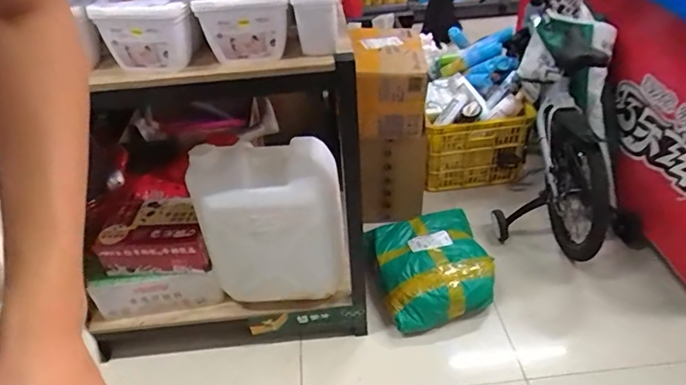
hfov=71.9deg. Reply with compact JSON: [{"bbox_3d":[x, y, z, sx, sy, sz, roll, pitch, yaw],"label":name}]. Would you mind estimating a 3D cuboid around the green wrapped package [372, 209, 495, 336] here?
[{"bbox_3d":[0.263,0.225,1.444,0.320,0.188,0.370,-8,39,-5],"label":"green wrapped package"}]

